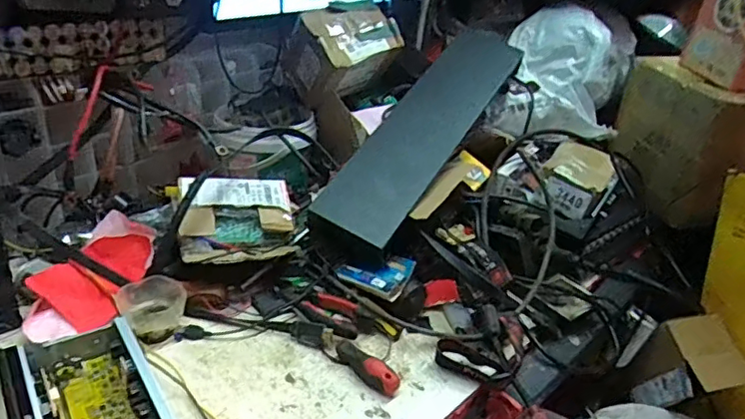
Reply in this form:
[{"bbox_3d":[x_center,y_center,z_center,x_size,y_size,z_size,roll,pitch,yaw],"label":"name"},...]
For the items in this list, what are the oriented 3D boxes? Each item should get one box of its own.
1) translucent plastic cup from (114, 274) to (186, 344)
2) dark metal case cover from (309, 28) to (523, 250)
[{"bbox_3d":[-0.231,0.106,0.603,0.059,0.042,0.061,5,29,-3],"label":"translucent plastic cup"},{"bbox_3d":[0.079,-0.119,0.779,0.102,0.044,0.441,22,55,25],"label":"dark metal case cover"}]

